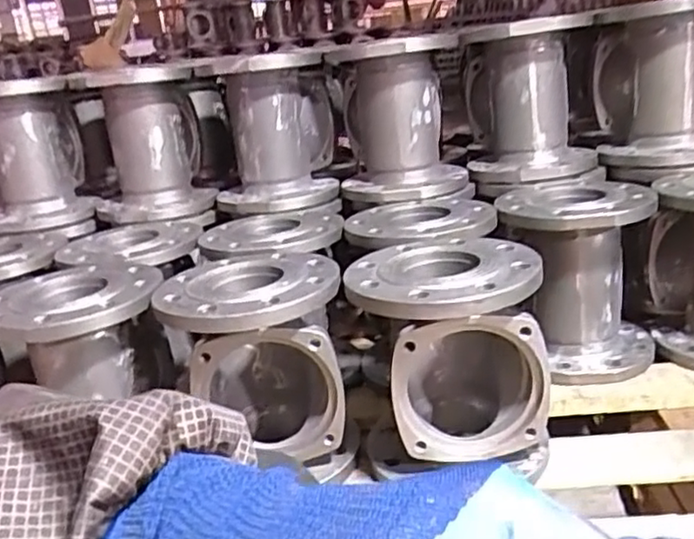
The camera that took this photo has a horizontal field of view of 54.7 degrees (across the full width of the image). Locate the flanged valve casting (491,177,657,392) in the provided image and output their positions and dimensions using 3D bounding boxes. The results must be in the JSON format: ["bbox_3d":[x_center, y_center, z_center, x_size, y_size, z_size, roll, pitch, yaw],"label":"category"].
[{"bbox_3d":[0.299,0.008,0.881,0.191,0.213,0.187,7,24,35],"label":"flanged valve casting"}]

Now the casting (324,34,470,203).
[{"bbox_3d":[0.076,-0.217,0.994,0.176,0.232,0.213,-3,20,10],"label":"casting"}]

